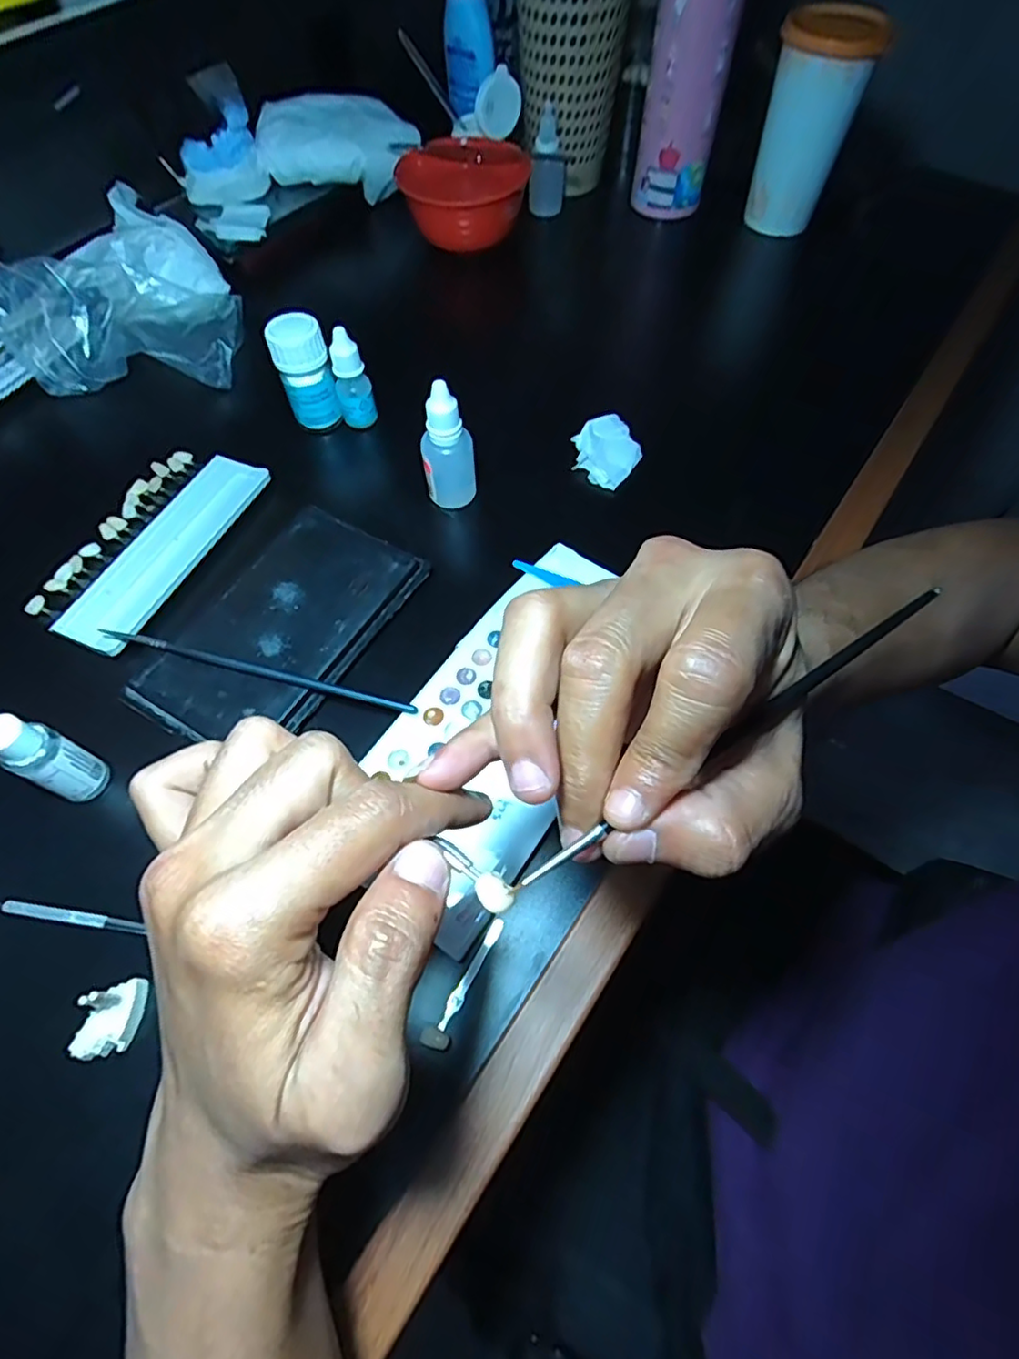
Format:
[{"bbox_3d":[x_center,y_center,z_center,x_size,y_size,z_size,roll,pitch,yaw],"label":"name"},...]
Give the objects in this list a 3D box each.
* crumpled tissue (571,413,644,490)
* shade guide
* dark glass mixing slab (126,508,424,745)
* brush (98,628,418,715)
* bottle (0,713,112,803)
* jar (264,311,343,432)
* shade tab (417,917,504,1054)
[{"bbox_3d":[0.063,-0.150,0.400,0.041,0.018,0.043,28,65,15],"label":"crumpled tissue"},{"bbox_3d":[-0.217,-0.083,0.375,0.072,0.012,0.148,20,63,11],"label":"shade guide"},{"bbox_3d":[-0.123,-0.031,0.334,0.086,0.005,0.149,28,65,15],"label":"dark glass mixing slab"},{"bbox_3d":[-0.131,-0.005,0.318,0.172,0.006,0.005,14,62,8],"label":"brush"},{"bbox_3d":[-0.208,0.036,0.278,0.019,0.058,0.022,22,63,12],"label":"bottle"},{"bbox_3d":[-0.132,-0.198,0.400,0.032,0.062,0.028,-21,63,-11],"label":"jar"},{"bbox_3d":[-0.017,0.128,0.260,0.011,0.005,0.055,28,65,15],"label":"shade tab"}]

